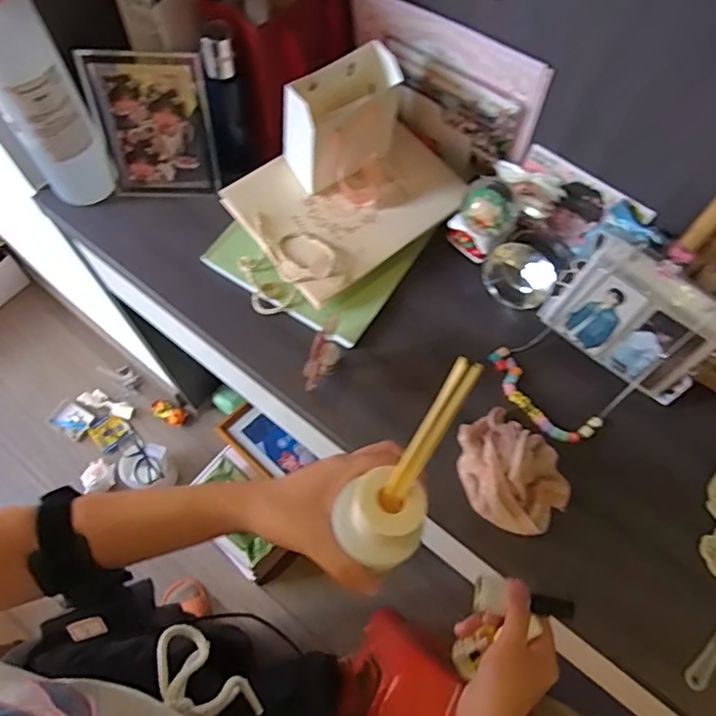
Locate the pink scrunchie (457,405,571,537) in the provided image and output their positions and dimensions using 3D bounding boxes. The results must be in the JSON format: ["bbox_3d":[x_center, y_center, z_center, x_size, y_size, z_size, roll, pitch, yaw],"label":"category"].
[{"bbox_3d":[0.153,0.106,0.562,0.099,0.039,0.130,-17,68,-8],"label":"pink scrunchie"}]

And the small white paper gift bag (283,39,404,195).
[{"bbox_3d":[-0.011,-0.253,0.626,0.128,0.118,0.073,-24,69,-11],"label":"small white paper gift bag"}]

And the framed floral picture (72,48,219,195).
[{"bbox_3d":[-0.233,-0.262,0.647,0.127,0.161,0.015,-1,47,-5],"label":"framed floral picture"}]

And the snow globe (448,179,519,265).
[{"bbox_3d":[0.144,-0.161,0.648,0.066,0.073,0.065,37,71,14],"label":"snow globe"}]

